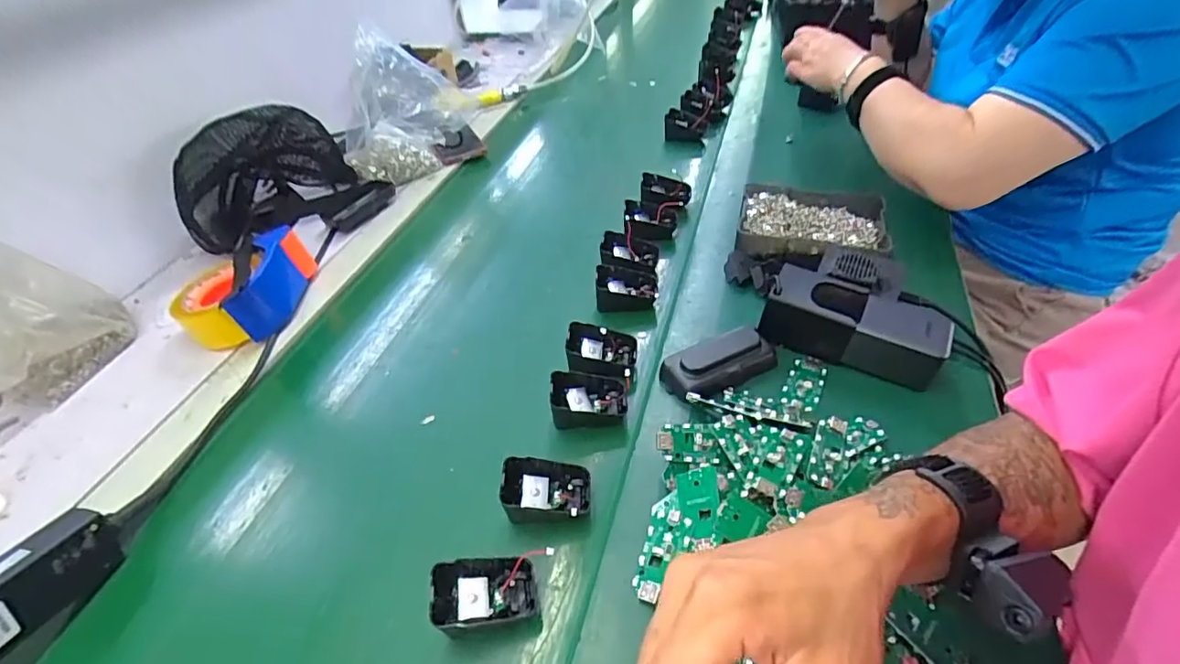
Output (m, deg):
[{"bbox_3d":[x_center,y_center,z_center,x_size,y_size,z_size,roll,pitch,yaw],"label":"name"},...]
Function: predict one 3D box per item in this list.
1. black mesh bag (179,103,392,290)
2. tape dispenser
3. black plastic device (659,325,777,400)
[{"bbox_3d":[-0.436,-0.216,0.767,0.192,0.134,0.239,30,57,34],"label":"black mesh bag"},{"bbox_3d":[-0.397,-0.049,0.635,0.108,0.067,0.130,-4,45,7],"label":"tape dispenser"},{"bbox_3d":[0.119,0.029,0.517,0.104,0.028,0.050,-24,46,-14],"label":"black plastic device"}]

